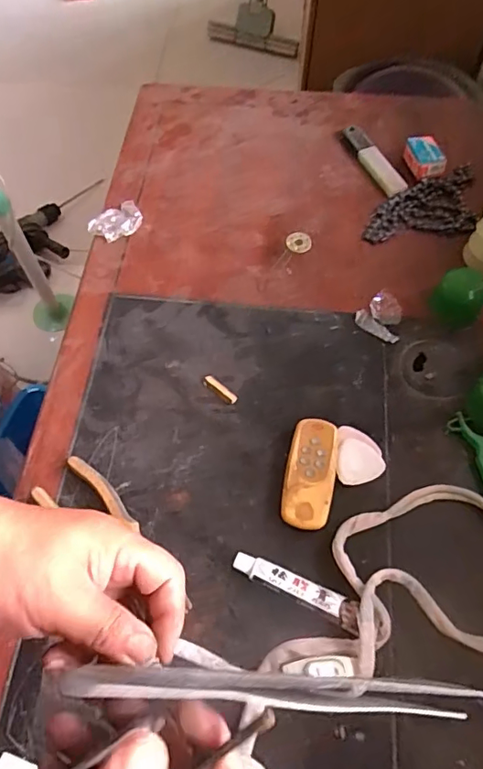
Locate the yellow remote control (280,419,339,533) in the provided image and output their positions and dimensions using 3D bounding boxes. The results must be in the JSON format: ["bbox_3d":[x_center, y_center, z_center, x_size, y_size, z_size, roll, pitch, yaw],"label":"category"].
[{"bbox_3d":[0.064,0.082,0.484,0.045,0.015,0.101,8,64,6],"label":"yellow remote control"}]

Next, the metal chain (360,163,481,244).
[{"bbox_3d":[0.228,-0.208,0.632,0.169,0.014,0.085,-25,65,-10],"label":"metal chain"}]

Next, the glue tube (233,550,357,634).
[{"bbox_3d":[0.047,0.170,0.439,0.111,0.014,0.024,24,67,14],"label":"glue tube"}]

